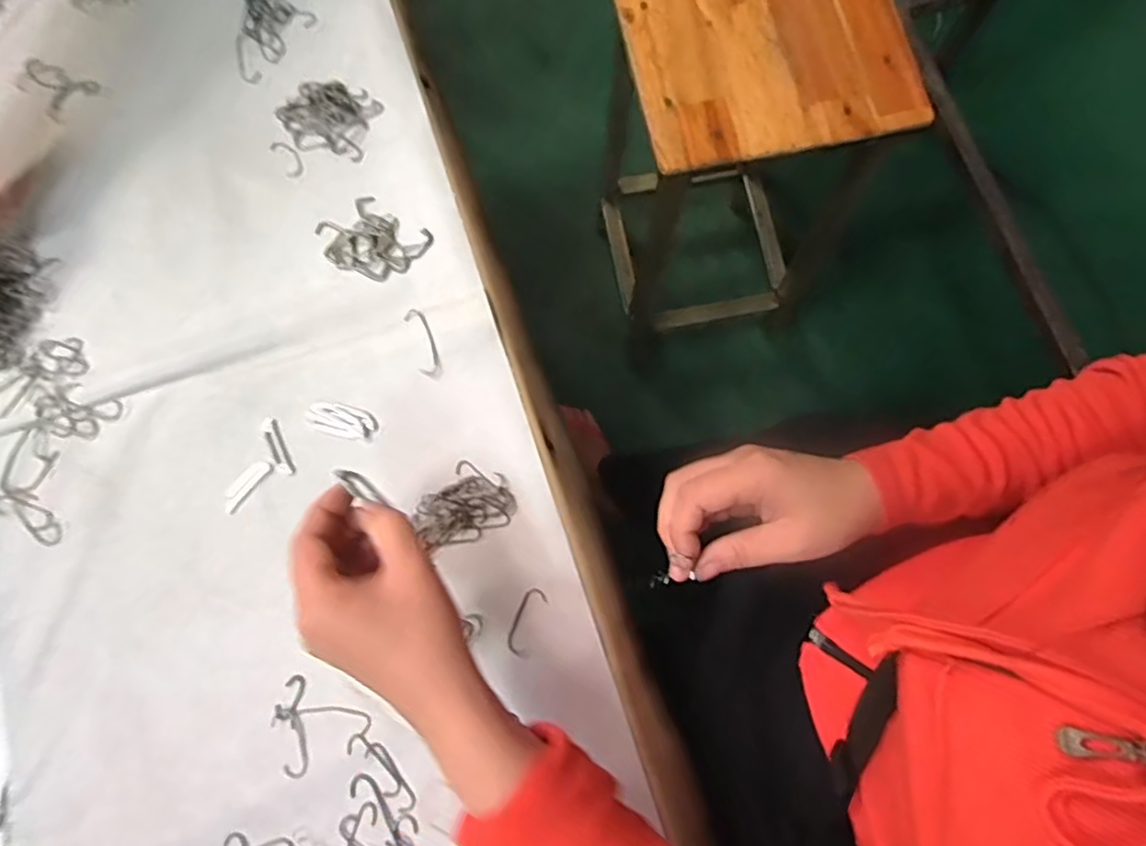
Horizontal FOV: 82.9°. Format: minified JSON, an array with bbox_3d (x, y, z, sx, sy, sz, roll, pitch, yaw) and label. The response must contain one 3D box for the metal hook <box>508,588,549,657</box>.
[{"bbox_3d":[-0.030,0.128,0.420,0.015,0.004,0.042,23,79,6],"label":"metal hook"}]

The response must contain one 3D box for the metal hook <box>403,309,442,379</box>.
[{"bbox_3d":[-0.104,-0.056,0.452,0.016,0.009,0.051,-18,78,-3],"label":"metal hook"}]

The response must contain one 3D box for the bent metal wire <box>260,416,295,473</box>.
[{"bbox_3d":[-0.204,0.016,0.447,0.011,0.004,0.043,-25,78,-4],"label":"bent metal wire"}]

